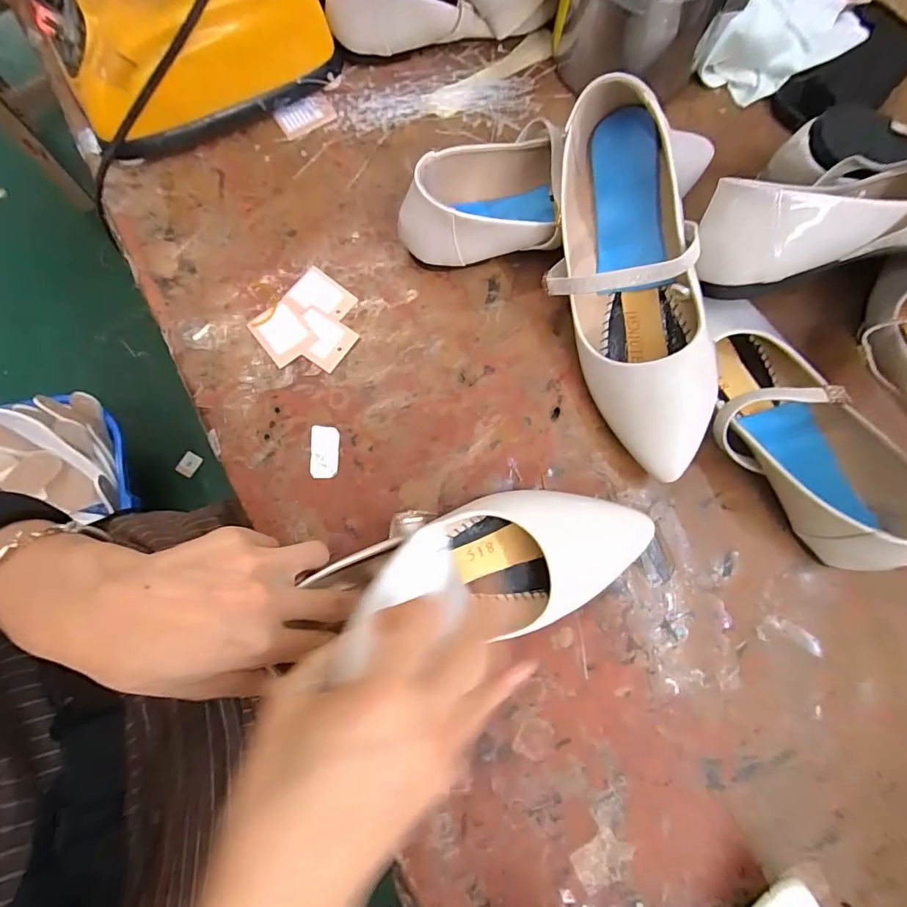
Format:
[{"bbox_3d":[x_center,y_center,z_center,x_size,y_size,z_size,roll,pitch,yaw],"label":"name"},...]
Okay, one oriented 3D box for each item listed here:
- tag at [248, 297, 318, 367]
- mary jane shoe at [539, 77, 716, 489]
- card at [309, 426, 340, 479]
[{"bbox_3d":[-0.135,-0.096,0.365,0.039,0.004,0.047,-38,82,-8],"label":"tag"},{"bbox_3d":[0.124,-0.113,0.327,0.095,0.062,0.262,-10,95,25],"label":"mary jane shoe"},{"bbox_3d":[-0.097,-0.001,0.349,0.021,0.004,0.039,1,81,-6],"label":"card"}]

